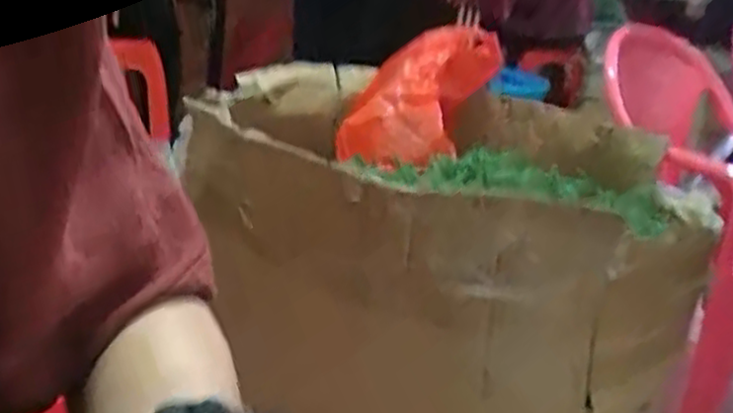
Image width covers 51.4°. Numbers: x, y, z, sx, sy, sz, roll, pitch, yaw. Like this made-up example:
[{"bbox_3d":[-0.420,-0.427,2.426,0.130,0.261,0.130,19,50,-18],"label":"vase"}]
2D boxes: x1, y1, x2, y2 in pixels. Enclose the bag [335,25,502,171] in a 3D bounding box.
[{"bbox_3d":[0.074,-0.189,1.396,0.223,0.171,0.345,17,48,27],"label":"bag"}]

